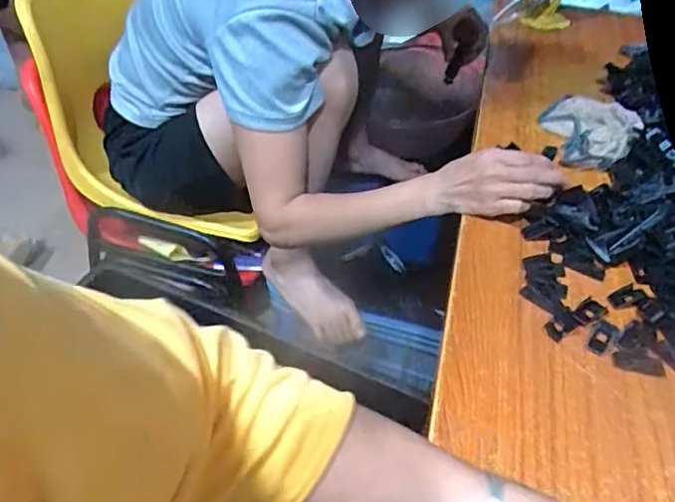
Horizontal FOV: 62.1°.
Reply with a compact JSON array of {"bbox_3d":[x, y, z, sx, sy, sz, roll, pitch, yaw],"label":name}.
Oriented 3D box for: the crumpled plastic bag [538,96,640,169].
[{"bbox_3d":[0.336,-0.163,0.743,0.104,0.038,0.164,2,43,-4],"label":"crumpled plastic bag"}]

